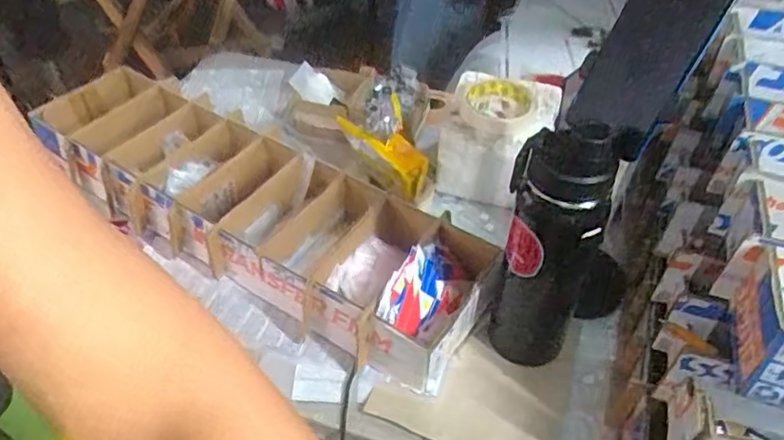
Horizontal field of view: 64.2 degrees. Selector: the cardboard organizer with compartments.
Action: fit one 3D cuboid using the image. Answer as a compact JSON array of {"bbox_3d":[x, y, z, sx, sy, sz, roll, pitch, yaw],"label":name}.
[{"bbox_3d":[-0.166,-0.036,0.774,0.626,0.077,0.225,27,49,24],"label":"cardboard organizer with compartments"}]

